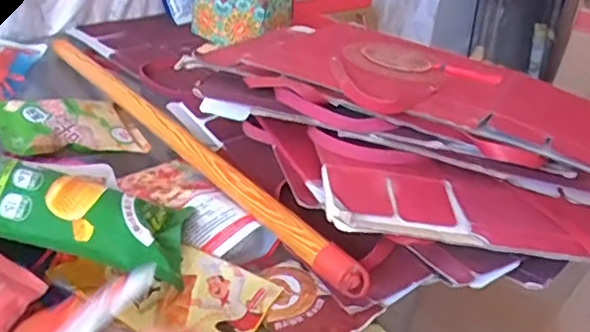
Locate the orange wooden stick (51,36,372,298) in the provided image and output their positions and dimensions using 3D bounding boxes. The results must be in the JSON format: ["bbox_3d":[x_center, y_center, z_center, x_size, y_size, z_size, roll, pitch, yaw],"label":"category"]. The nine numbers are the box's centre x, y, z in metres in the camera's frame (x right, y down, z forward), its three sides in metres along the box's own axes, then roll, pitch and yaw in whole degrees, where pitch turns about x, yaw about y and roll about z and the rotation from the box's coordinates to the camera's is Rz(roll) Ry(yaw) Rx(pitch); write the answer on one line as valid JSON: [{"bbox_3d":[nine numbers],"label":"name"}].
[{"bbox_3d":[-0.143,-0.045,0.652,0.020,0.028,0.616,-18,41,-36],"label":"orange wooden stick"}]

